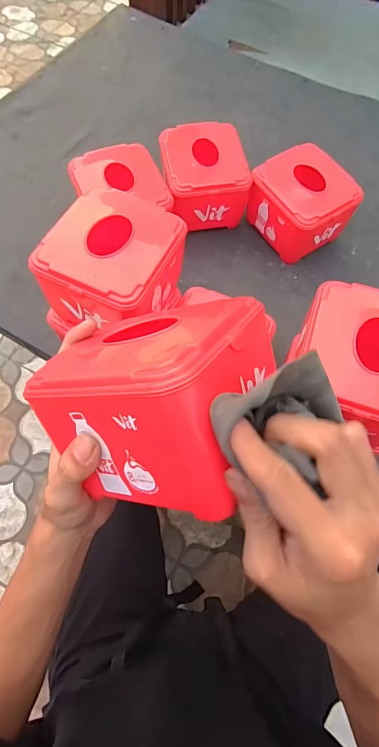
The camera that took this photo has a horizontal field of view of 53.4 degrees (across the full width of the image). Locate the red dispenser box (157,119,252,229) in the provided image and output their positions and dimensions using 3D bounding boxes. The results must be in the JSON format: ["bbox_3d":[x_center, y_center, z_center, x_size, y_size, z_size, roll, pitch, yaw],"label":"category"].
[{"bbox_3d":[0.020,-0.295,0.568,0.118,0.082,0.126,-7,67,-6],"label":"red dispenser box"}]

